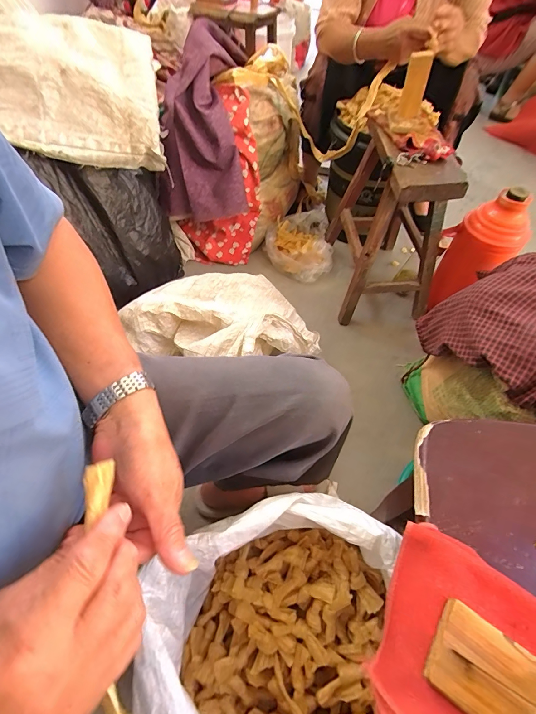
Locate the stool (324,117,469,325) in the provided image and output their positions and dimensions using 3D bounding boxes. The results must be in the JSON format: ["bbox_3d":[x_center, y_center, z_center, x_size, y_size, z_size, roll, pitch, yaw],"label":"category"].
[{"bbox_3d":[0.334,-0.381,0.986,0.239,0.441,0.398,-1,54,-1],"label":"stool"}]

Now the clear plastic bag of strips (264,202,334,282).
[{"bbox_3d":[0.102,-0.393,1.181,0.217,0.104,0.268,0,54,-1],"label":"clear plastic bag of strips"}]

